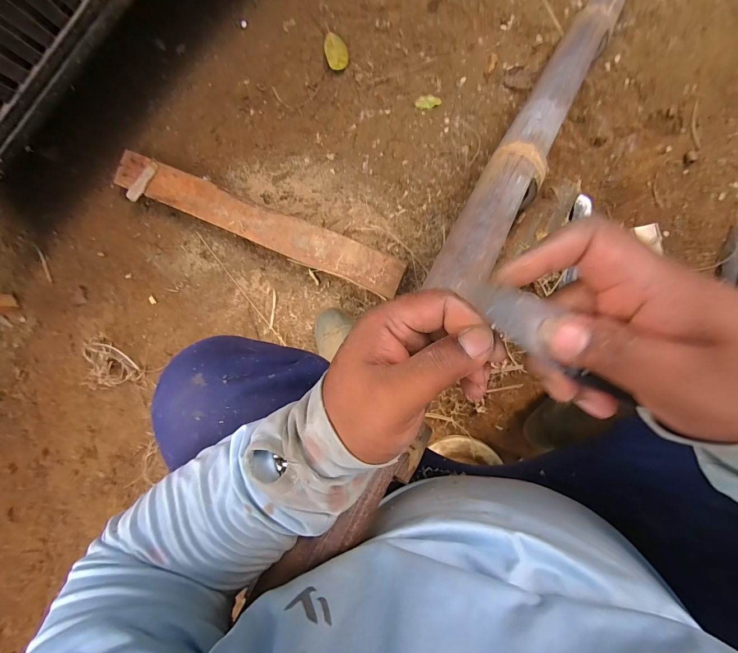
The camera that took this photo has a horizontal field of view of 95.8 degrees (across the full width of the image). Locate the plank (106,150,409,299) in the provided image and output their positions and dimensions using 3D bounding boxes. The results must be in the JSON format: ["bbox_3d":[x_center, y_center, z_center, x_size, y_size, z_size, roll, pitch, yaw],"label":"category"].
[{"bbox_3d":[-0.259,-0.234,0.740,0.711,0.018,0.094,22,97,8],"label":"plank"}]

